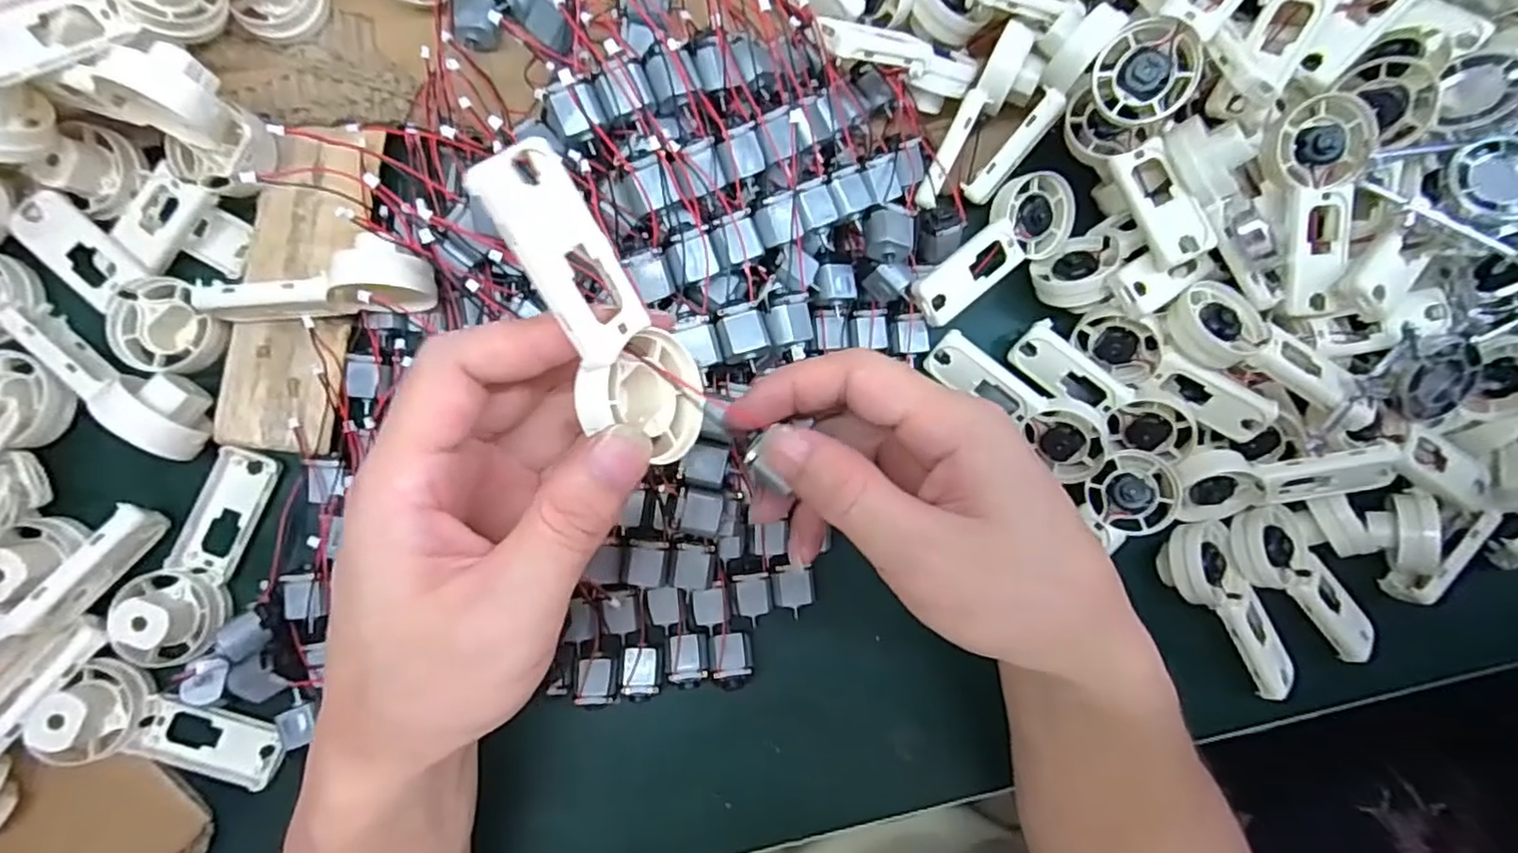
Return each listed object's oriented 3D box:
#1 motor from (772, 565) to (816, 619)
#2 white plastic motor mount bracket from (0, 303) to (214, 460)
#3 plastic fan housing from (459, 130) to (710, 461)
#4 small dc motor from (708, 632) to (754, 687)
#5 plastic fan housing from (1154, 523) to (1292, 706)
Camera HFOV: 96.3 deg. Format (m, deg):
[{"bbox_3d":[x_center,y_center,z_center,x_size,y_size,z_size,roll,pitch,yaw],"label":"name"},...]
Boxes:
[{"bbox_3d":[0.016,0.076,0.318,0.019,0.014,0.023,-4,85,-6],"label":"motor"},{"bbox_3d":[-0.273,-0.021,0.284,0.092,0.032,0.028,31,82,-2],"label":"white plastic motor mount bracket"},{"bbox_3d":[-0.049,-0.029,0.191,0.039,0.022,0.094,-59,134,-30],"label":"plastic fan housing"},{"bbox_3d":[-0.012,0.104,0.305,0.019,0.011,0.023,-6,85,-6],"label":"small dc motor"},{"bbox_3d":[0.223,0.088,0.321,0.037,0.023,0.092,-27,87,-7],"label":"plastic fan housing"}]

